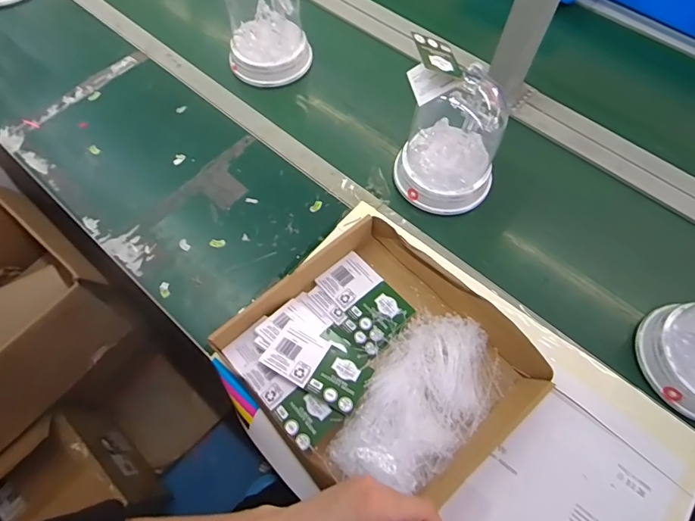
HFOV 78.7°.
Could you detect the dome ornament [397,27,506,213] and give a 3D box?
[{"bbox_3d":[0.148,-0.178,0.603,0.140,0.207,0.130,14,64,7],"label":"dome ornament"}]

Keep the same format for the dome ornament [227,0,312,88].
[{"bbox_3d":[-0.147,-0.428,0.741,0.144,0.210,0.125,-6,63,-3],"label":"dome ornament"}]

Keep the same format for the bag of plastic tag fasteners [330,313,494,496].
[{"bbox_3d":[0.089,0.162,0.504,0.131,0.024,0.227,35,68,16],"label":"bag of plastic tag fasteners"}]

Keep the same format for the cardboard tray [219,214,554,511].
[{"bbox_3d":[0.041,0.120,0.529,0.314,0.058,0.276,42,70,19],"label":"cardboard tray"}]

